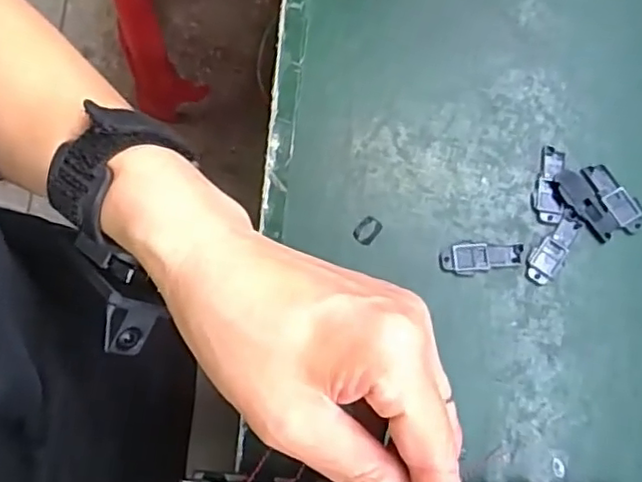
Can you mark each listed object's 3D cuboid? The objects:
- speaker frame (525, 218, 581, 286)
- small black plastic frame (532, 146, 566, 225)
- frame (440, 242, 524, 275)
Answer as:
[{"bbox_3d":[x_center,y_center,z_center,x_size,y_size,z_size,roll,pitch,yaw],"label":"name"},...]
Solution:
[{"bbox_3d":[0.115,0.005,0.315,0.014,0.004,0.038,34,79,8],"label":"speaker frame"},{"bbox_3d":[0.116,-0.029,0.322,0.014,0.004,0.041,8,76,2],"label":"small black plastic frame"},{"bbox_3d":[0.080,0.007,0.315,0.041,0.004,0.015,-11,76,-2],"label":"frame"}]

